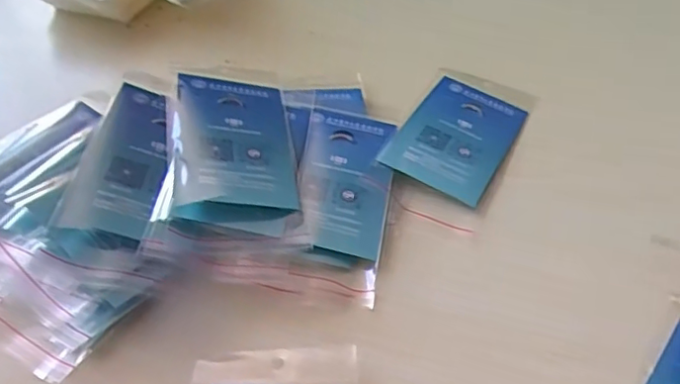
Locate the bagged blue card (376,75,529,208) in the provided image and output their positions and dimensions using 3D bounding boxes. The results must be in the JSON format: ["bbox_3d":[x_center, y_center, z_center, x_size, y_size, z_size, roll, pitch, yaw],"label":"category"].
[{"bbox_3d":[0.095,-0.046,0.476,0.081,0.015,0.136,21,48,21],"label":"bagged blue card"}]

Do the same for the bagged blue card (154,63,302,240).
[{"bbox_3d":[-0.078,-0.040,0.432,0.086,0.019,0.173,8,45,-16],"label":"bagged blue card"}]

